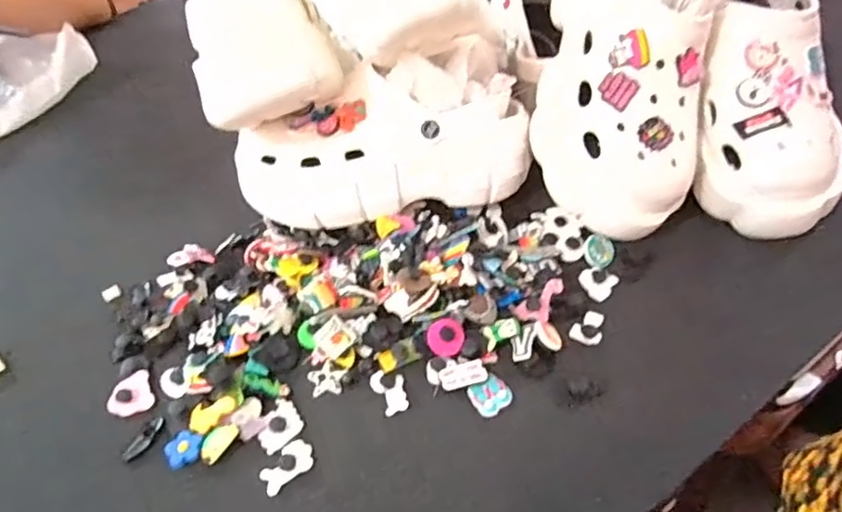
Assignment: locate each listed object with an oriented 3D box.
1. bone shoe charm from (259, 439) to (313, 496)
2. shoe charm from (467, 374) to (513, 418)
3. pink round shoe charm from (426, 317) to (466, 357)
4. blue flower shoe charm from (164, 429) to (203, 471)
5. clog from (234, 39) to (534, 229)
[{"bbox_3d":[-0.085,0.132,0.366,0.021,0.007,0.036,27,55,29],"label":"bone shoe charm"},{"bbox_3d":[0.047,0.094,0.391,0.025,0.006,0.024,-27,49,-18],"label":"shoe charm"},{"bbox_3d":[0.018,0.058,0.413,0.026,0.011,0.026,-23,83,-8],"label":"pink round shoe charm"},{"bbox_3d":[-0.155,0.124,0.378,0.023,0.004,0.025,-4,46,4],"label":"blue flower shoe charm"},{"bbox_3d":[-0.033,-0.092,0.479,0.239,0.110,0.094,-17,47,-9],"label":"clog"}]

